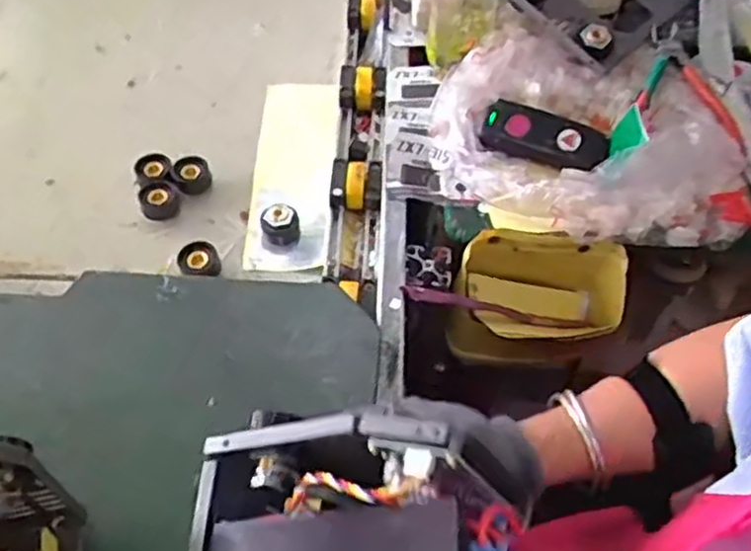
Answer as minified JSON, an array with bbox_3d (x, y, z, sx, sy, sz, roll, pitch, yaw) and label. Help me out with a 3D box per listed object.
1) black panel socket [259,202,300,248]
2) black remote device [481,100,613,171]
[{"bbox_3d":[-0.096,-0.049,0.727,0.037,0.041,0.031,-7,56,-6],"label":"black panel socket"},{"bbox_3d":[0.159,-0.130,0.676,0.115,0.022,0.048,16,98,11],"label":"black remote device"}]

